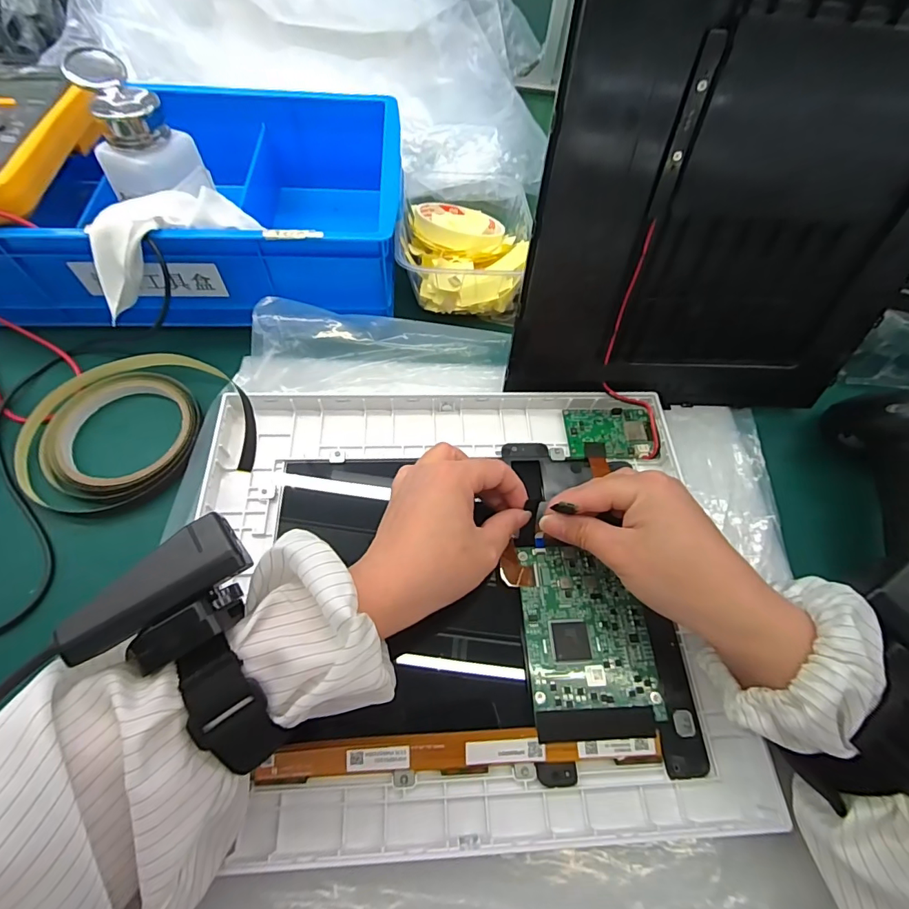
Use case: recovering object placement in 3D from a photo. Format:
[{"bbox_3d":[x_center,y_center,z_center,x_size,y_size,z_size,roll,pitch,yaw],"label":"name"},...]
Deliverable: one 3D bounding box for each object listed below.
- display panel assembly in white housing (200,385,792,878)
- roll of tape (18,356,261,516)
[{"bbox_3d":[0.002,0.070,0.275,0.298,0.023,0.252,-1,61,-4],"label":"display panel assembly in white housing"},{"bbox_3d":[-0.222,-0.026,0.326,0.152,0.025,0.117,-15,63,-12],"label":"roll of tape"}]

